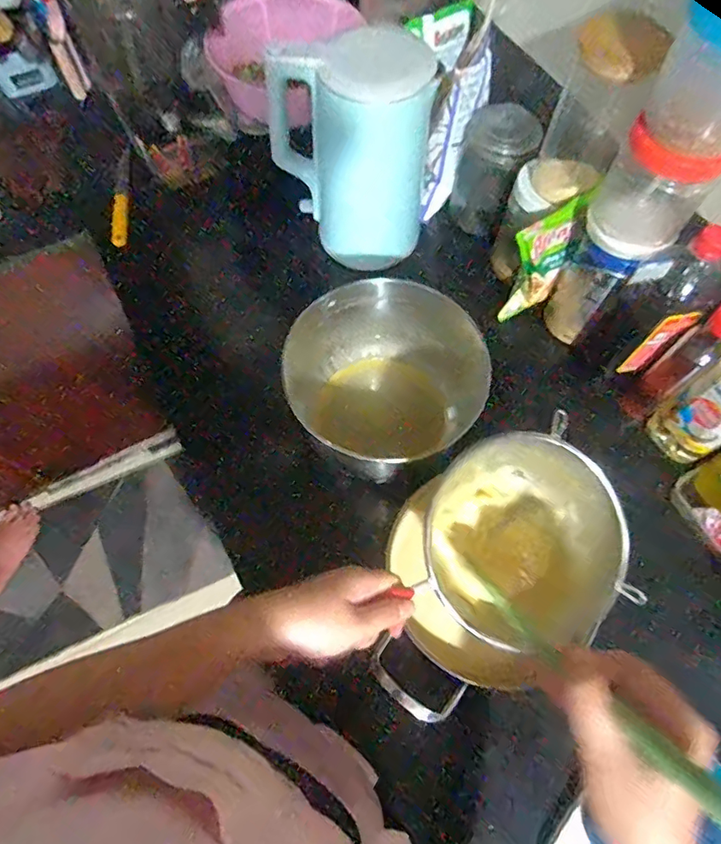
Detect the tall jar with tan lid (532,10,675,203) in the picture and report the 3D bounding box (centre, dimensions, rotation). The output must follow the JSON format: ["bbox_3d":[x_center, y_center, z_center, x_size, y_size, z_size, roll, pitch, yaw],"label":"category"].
[{"bbox_3d":[0.243,-0.318,0.537,0.077,0.176,0.065,23,68,10],"label":"tall jar with tan lid"}]

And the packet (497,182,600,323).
[{"bbox_3d":[0.237,-0.203,0.665,0.087,0.175,0.033,-23,68,-9],"label":"packet"}]

